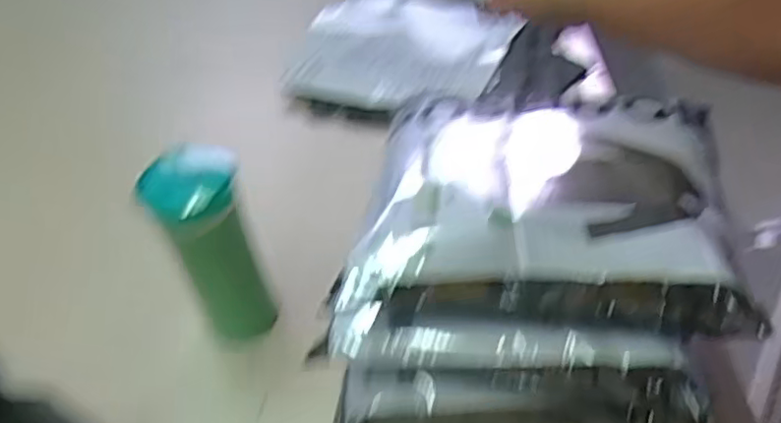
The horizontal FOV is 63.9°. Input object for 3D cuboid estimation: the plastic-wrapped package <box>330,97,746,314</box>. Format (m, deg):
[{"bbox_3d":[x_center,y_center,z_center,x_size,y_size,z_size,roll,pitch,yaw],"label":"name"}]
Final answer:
[{"bbox_3d":[0.108,-0.022,0.469,0.276,0.044,0.210,-2,39,6],"label":"plastic-wrapped package"}]

